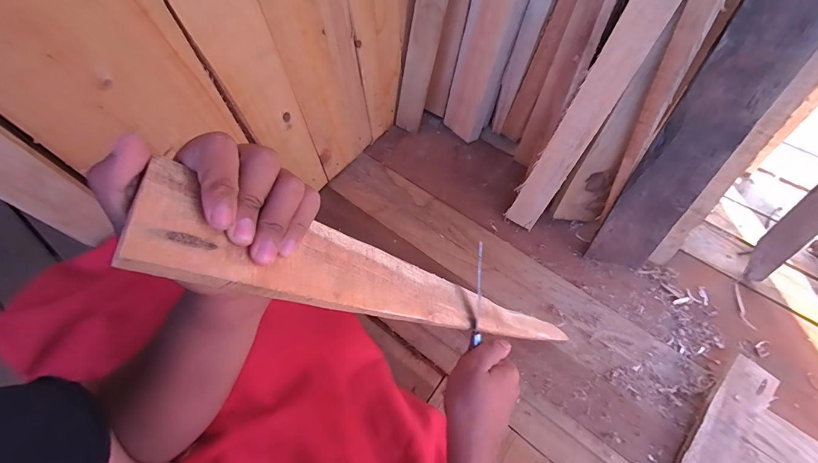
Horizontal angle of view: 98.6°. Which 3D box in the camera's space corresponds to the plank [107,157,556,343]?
[{"bbox_3d":[0.032,0.068,0.353,0.013,0.513,0.060,-28,55,32],"label":"plank"}]

